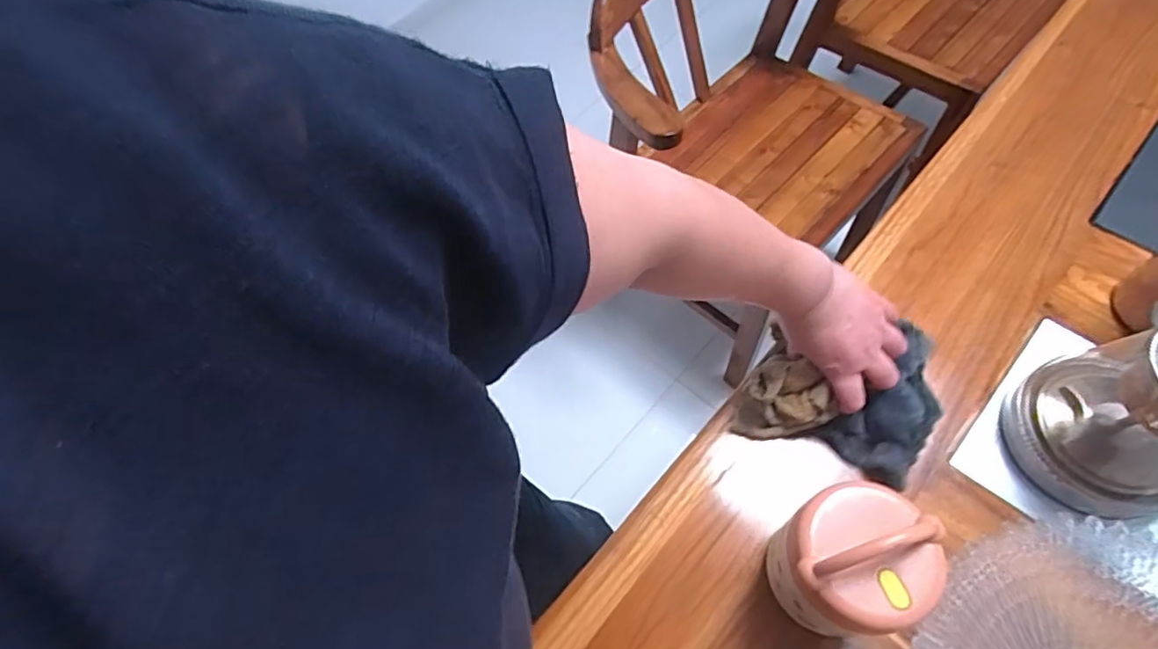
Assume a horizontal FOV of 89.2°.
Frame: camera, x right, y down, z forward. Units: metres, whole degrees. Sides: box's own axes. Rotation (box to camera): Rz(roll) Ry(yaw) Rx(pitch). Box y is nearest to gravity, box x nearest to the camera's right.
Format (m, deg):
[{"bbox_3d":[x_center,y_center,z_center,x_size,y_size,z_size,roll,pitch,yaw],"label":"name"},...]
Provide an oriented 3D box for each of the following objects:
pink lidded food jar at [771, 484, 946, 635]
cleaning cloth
[{"bbox_3d":[0.190,0.175,0.428,0.084,0.162,0.089,-2,62,3],"label":"pink lidded food jar"},{"bbox_3d":[0.249,0.056,0.556,0.166,0.047,0.148,20,65,14],"label":"cleaning cloth"}]

